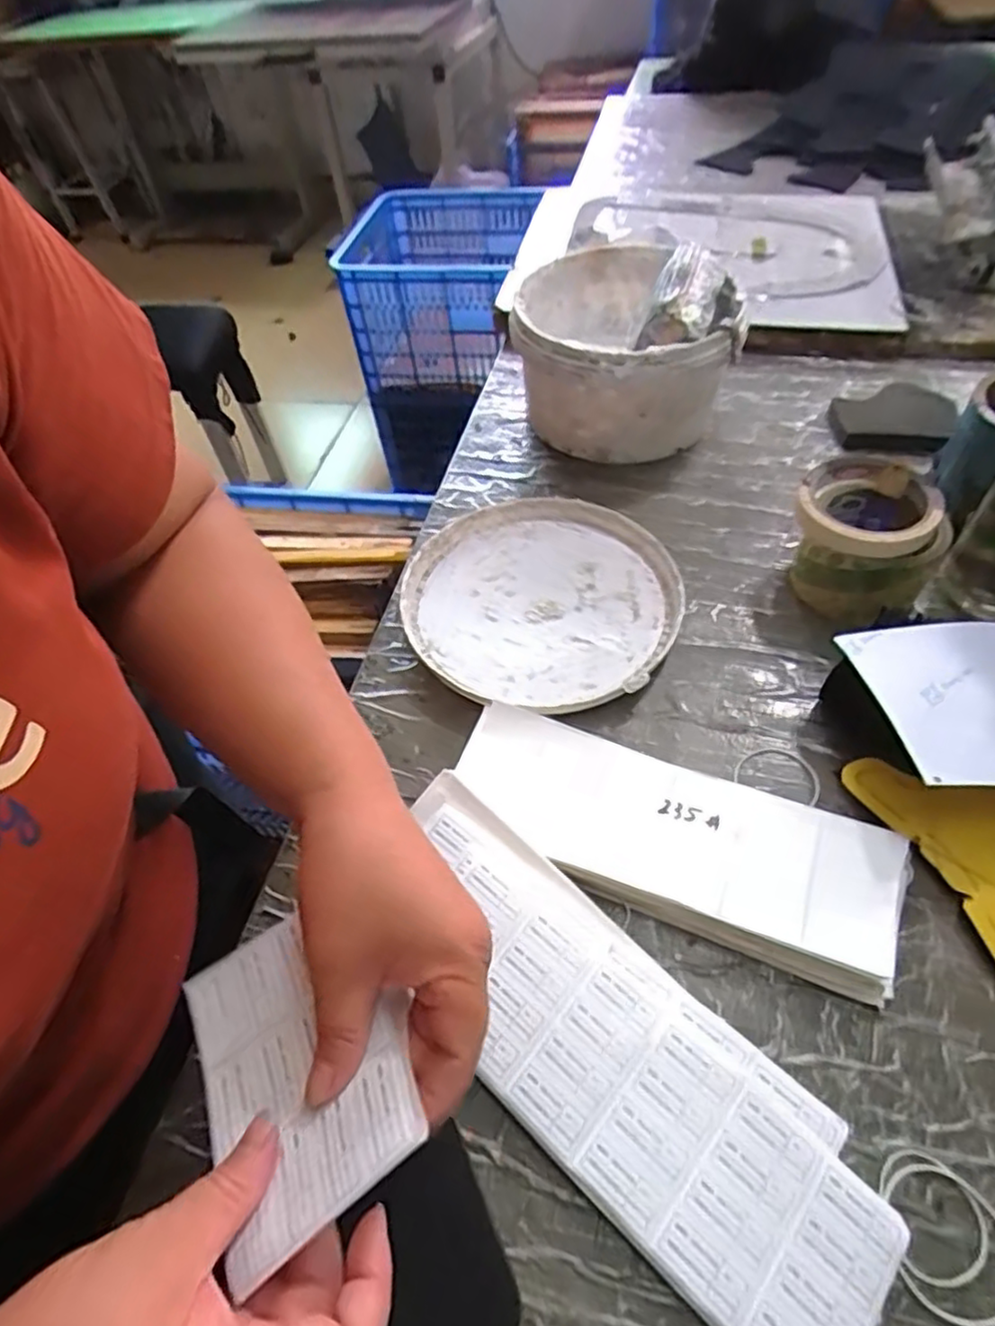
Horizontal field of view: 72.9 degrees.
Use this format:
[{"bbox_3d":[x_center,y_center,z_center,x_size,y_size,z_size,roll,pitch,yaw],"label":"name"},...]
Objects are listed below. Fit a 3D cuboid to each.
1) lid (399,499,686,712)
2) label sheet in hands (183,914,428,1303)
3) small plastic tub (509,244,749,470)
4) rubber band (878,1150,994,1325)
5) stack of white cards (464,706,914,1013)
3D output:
[{"bbox_3d":[0.035,-0.053,0.538,0.208,0.021,0.205,-3,52,3],"label":"lid"},{"bbox_3d":[-0.084,0.163,0.278,0.084,0.019,0.126,-42,39,-5],"label":"label sheet in hands"},{"bbox_3d":[0.122,-0.310,0.657,0.193,0.141,0.214,2,52,7],"label":"small plastic tub"},{"bbox_3d":[0.197,0.254,0.295,0.059,0.005,0.052,31,61,26],"label":"rubber band"},{"bbox_3d":[0.097,0.101,0.404,0.257,0.025,0.088,18,56,19],"label":"stack of white cards"}]

